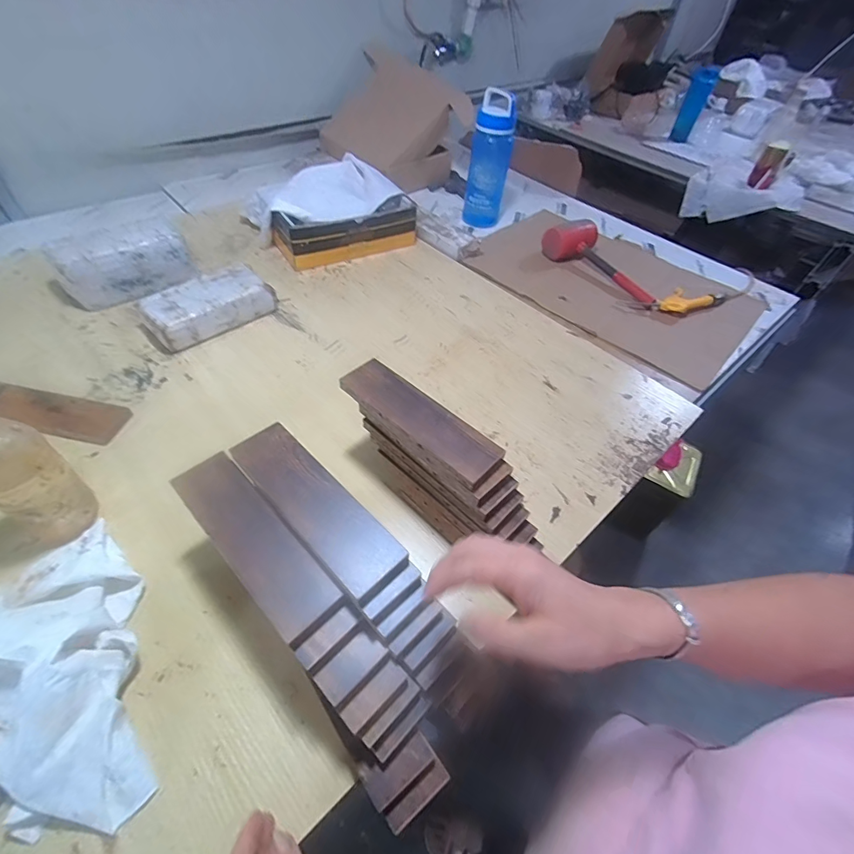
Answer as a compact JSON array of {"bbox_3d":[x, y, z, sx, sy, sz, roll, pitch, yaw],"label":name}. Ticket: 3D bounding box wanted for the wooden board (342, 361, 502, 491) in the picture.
[{"bbox_3d":[-0.010,-0.013,0.498,0.211,0.016,0.060,37,57,23],"label":"wooden board"}]

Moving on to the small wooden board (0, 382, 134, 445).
[{"bbox_3d":[-0.555,-0.022,0.619,0.222,0.011,0.071,12,49,4],"label":"small wooden board"}]

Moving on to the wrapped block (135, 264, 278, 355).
[{"bbox_3d":[-0.394,-0.219,0.770,0.207,0.068,0.102,-32,60,-29],"label":"wrapped block"}]

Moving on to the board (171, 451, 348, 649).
[{"bbox_3d":[-0.165,0.104,0.402,0.059,0.008,0.207,-35,61,-30],"label":"board"}]

